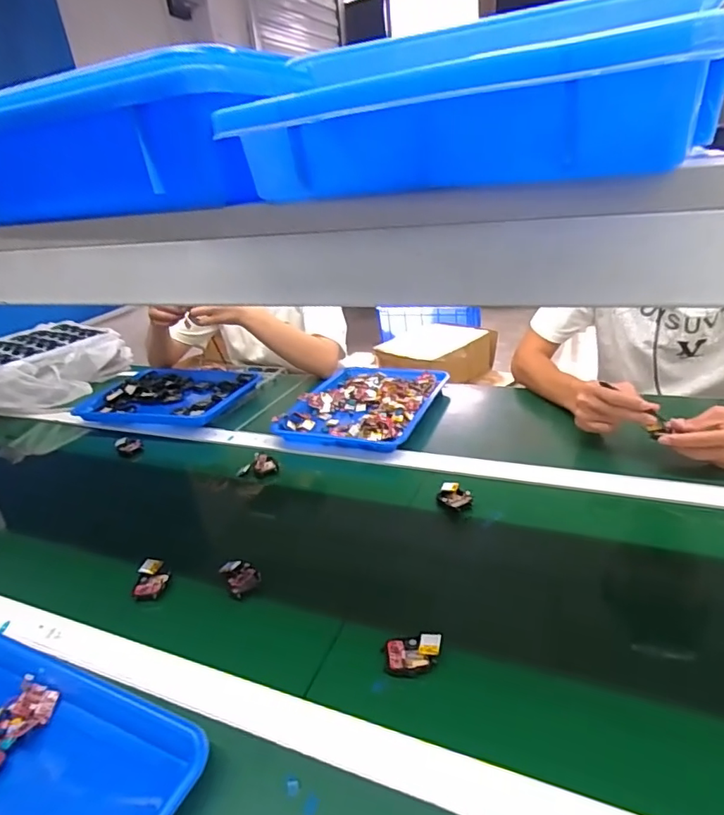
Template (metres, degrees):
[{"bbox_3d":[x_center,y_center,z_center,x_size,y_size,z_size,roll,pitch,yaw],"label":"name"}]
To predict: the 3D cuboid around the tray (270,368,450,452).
[{"bbox_3d":[0.009,-0.013,1.010,0.248,0.031,0.324,5,28,24],"label":"tray"}]

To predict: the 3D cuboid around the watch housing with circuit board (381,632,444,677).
[{"bbox_3d":[0.049,0.235,0.501,0.056,0.013,0.039,-5,25,4],"label":"watch housing with circuit board"}]

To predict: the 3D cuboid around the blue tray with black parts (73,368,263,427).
[{"bbox_3d":[-0.412,-0.035,1.158,0.348,0.047,0.262,2,27,19],"label":"blue tray with black parts"}]

